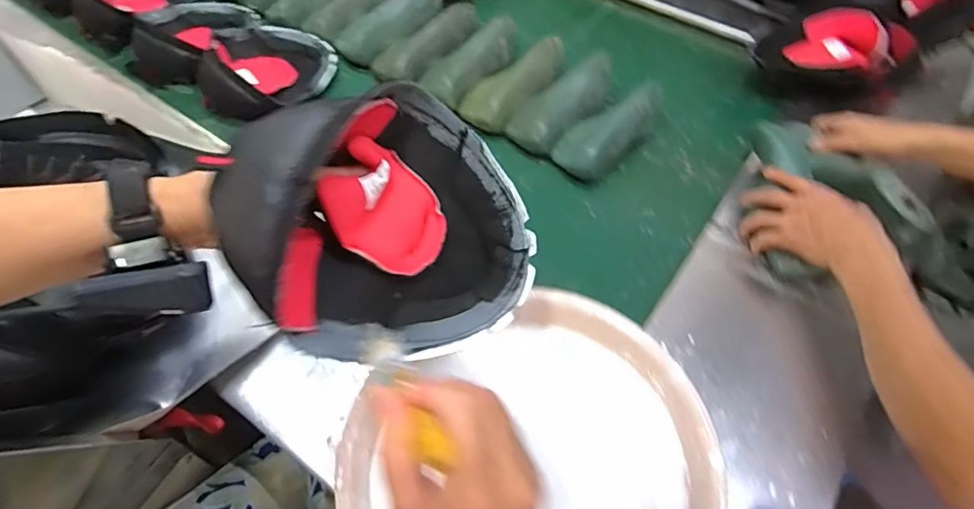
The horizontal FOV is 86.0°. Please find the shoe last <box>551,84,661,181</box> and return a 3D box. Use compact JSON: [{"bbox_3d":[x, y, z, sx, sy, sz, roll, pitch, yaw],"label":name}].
[{"bbox_3d":[0.196,-0.201,0.828,0.195,0.079,0.097,-34,63,-22],"label":"shoe last"}]

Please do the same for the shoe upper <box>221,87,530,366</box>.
[{"bbox_3d":[-0.083,-0.015,0.386,0.202,0.189,0.115,-30,17,-33],"label":"shoe upper"}]

